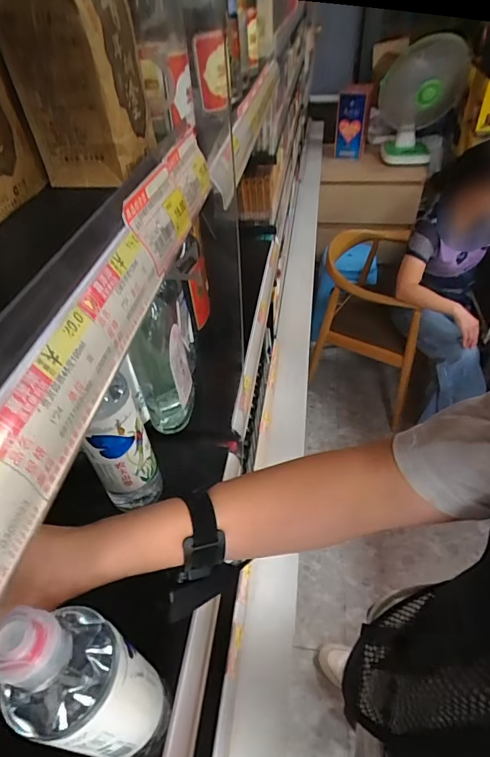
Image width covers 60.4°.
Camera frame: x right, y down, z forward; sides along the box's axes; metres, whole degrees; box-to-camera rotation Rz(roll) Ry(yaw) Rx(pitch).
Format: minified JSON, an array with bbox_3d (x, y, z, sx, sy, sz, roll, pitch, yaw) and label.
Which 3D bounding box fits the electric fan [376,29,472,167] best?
[{"bbox_3d":[0.640,-1.004,1.554,0.278,0.424,0.283,13,47,18],"label":"electric fan"}]

